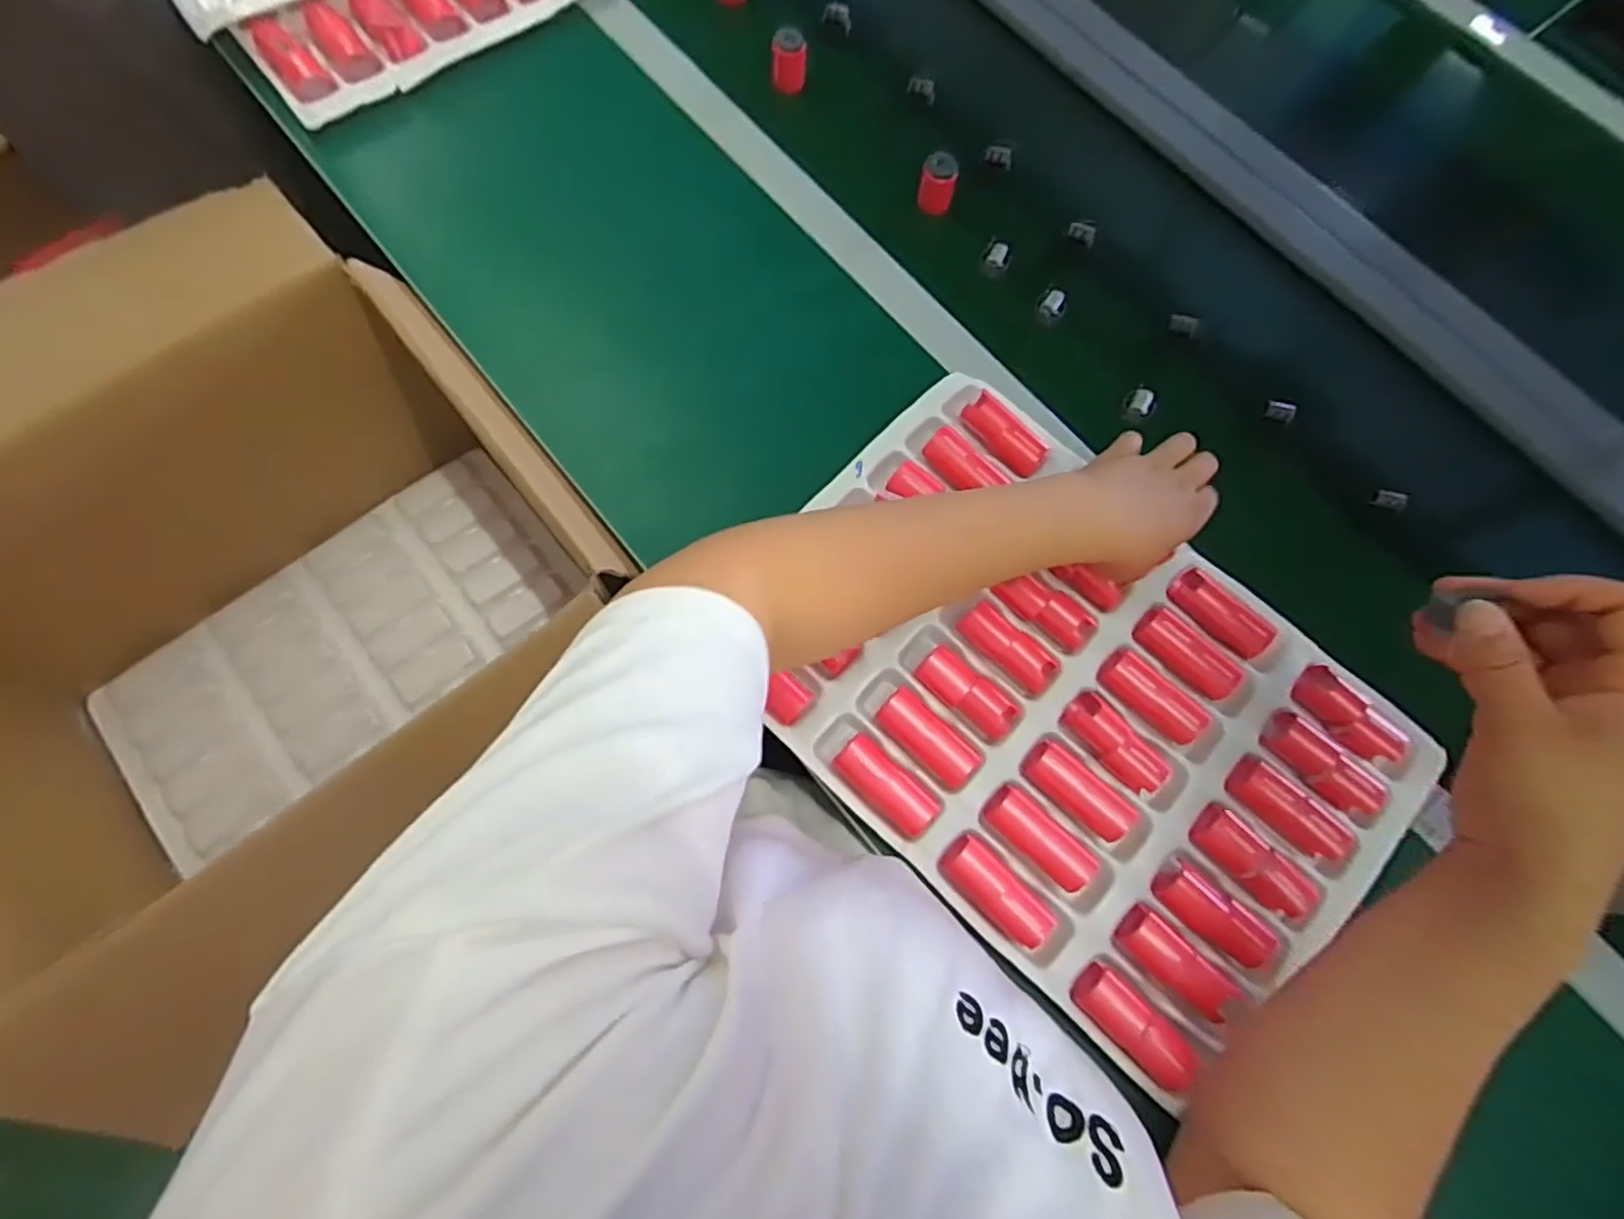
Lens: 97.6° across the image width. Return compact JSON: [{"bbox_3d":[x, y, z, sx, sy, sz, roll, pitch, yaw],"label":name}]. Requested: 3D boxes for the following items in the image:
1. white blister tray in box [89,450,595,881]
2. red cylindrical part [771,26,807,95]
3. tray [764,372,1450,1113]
[{"bbox_3d":[-0.472,0.031,0.730,0.445,0.024,0.223,-37,74,-16],"label":"white blister tray in box"},{"bbox_3d":[-0.022,-0.524,0.679,0.033,0.047,0.027,1,68,-2],"label":"red cylindrical part"},{"bbox_3d":[0.171,0.054,0.493,0.311,0.047,0.433,-41,75,-17],"label":"tray"}]

